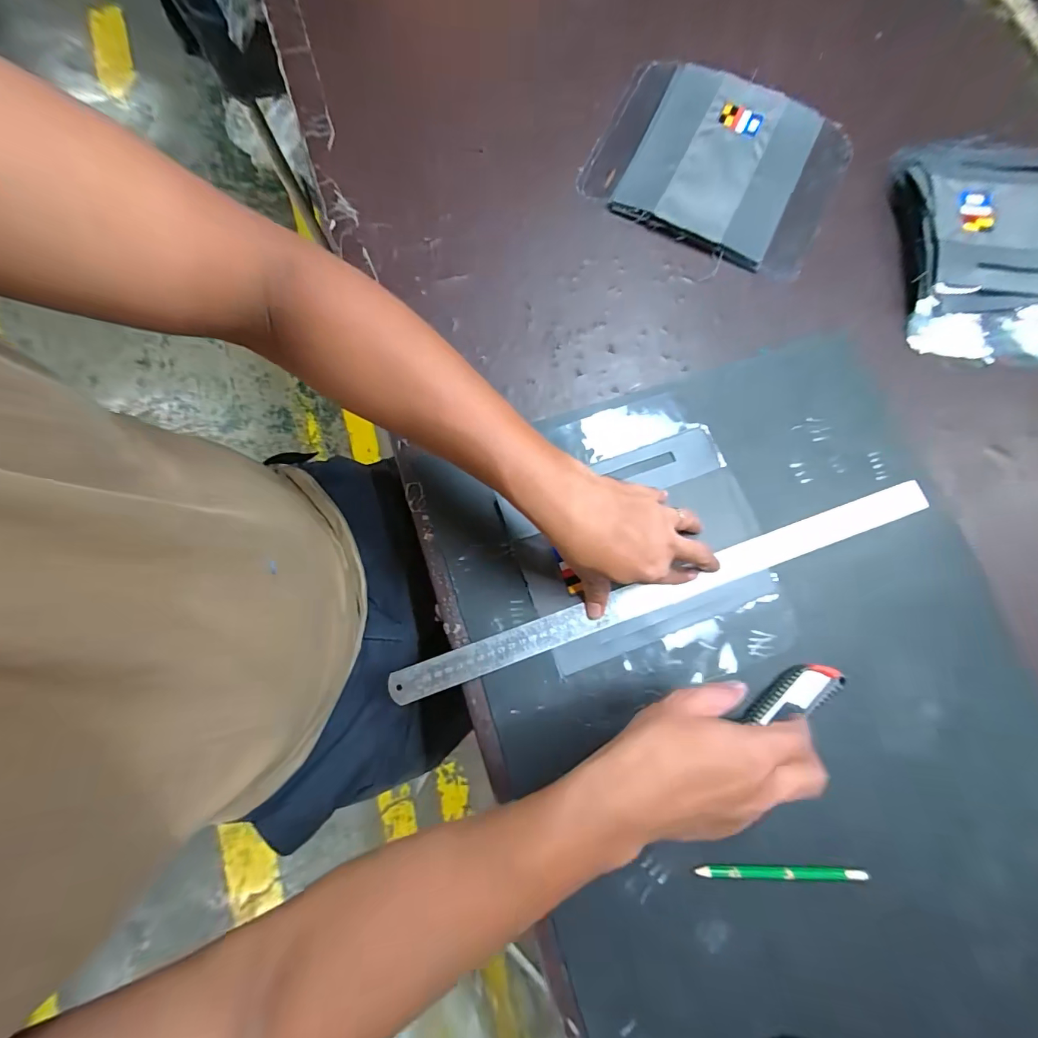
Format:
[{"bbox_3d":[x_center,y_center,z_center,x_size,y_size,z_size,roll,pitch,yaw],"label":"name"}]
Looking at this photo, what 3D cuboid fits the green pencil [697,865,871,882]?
[{"bbox_3d":[0.212,0.286,0.355,0.137,0.005,0.009,2,78,-1],"label":"green pencil"}]

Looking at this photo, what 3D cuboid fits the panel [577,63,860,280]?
[{"bbox_3d":[0.225,-0.408,0.500,0.265,0.015,0.224,26,79,4],"label":"panel"}]

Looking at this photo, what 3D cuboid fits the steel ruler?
[{"bbox_3d":[0.139,0.065,0.406,0.522,0.006,0.031,-19,79,-5],"label":"steel ruler"}]

